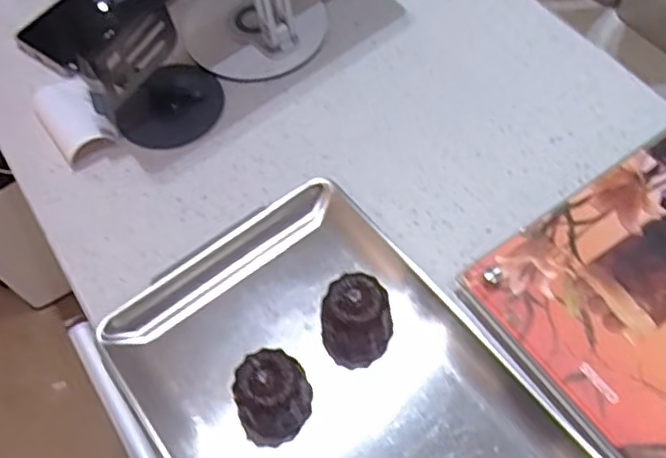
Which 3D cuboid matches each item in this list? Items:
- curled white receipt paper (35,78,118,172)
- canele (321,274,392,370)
[{"bbox_3d":[-0.215,-0.092,0.516,0.045,0.022,0.080,-34,64,-15],"label":"curled white receipt paper"},{"bbox_3d":[0.016,0.060,0.401,0.041,0.049,0.043,-2,60,3],"label":"canele"}]

